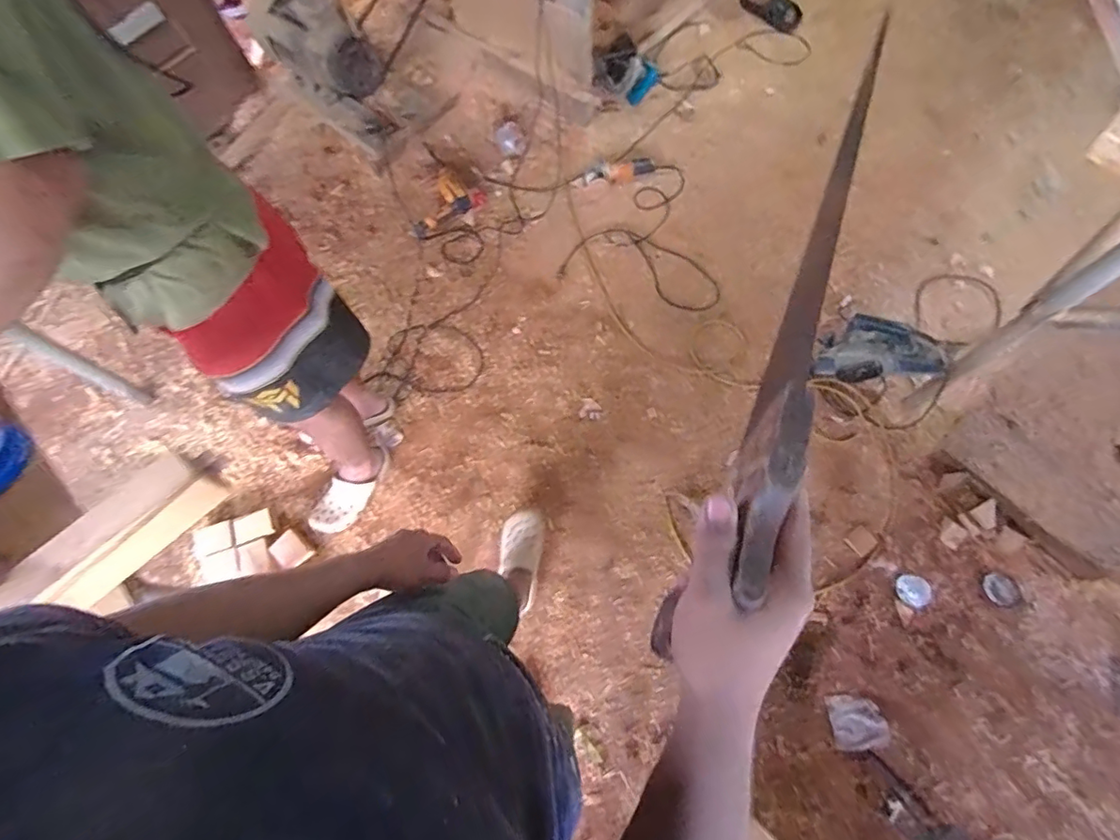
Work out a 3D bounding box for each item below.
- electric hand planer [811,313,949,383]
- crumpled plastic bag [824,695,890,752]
[{"bbox_3d":[0.890,-0.180,1.476,0.261,0.190,0.164,21,72,10],"label":"electric hand planer"},{"bbox_3d":[0.706,0.720,1.255,0.131,0.032,0.117,-5,69,0],"label":"crumpled plastic bag"}]

